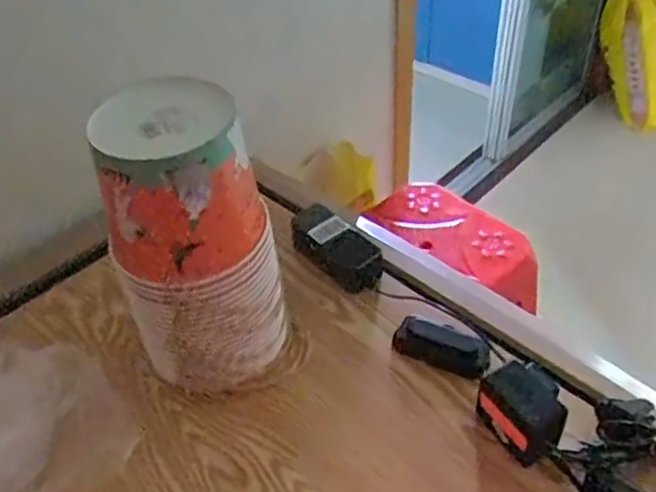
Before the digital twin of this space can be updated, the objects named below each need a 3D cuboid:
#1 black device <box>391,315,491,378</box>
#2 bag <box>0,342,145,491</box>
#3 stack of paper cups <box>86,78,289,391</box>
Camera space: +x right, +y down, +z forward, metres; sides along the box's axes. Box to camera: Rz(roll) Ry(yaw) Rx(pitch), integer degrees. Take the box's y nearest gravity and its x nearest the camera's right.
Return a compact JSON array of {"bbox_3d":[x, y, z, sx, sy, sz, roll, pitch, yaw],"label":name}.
[{"bbox_3d":[0.129,0.113,0.746,0.112,0.029,0.043,24,49,24],"label":"black device"},{"bbox_3d":[-0.316,0.166,0.683,0.166,0.082,0.208,-33,52,-29],"label":"bag"},{"bbox_3d":[-0.130,0.008,0.681,0.154,0.305,0.141,-9,44,-8],"label":"stack of paper cups"}]

